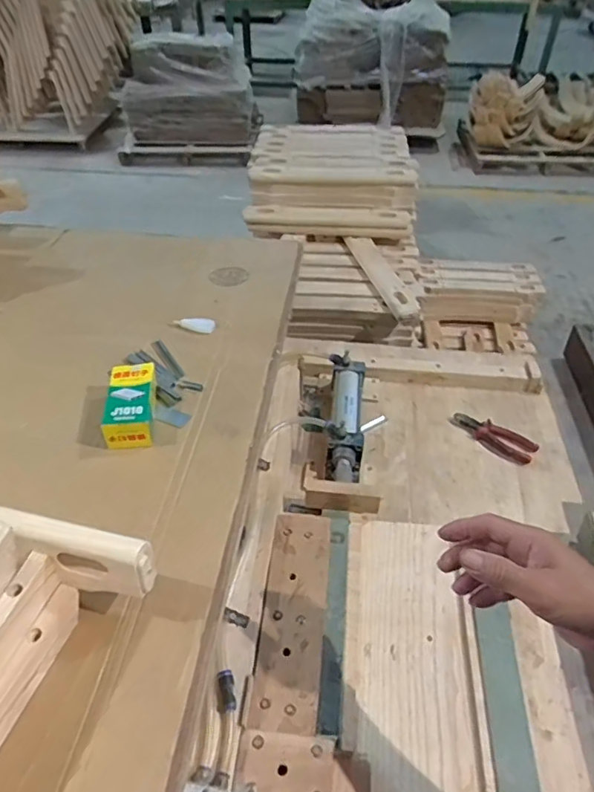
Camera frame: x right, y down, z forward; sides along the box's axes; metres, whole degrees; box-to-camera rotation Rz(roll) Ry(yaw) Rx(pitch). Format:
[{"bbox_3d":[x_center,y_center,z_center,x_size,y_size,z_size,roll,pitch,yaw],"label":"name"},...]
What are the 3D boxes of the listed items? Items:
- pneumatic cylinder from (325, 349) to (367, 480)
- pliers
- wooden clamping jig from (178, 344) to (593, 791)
[{"bbox_3d":[0.087,0.043,0.976,0.067,0.087,0.272,4,43,4],"label":"pneumatic cylinder"},{"bbox_3d":[0.359,0.077,1.004,0.155,0.032,0.052,25,48,24],"label":"pliers"},{"bbox_3d":[0.184,0.216,0.802,0.505,0.104,0.884,6,43,5],"label":"wooden clamping jig"}]

